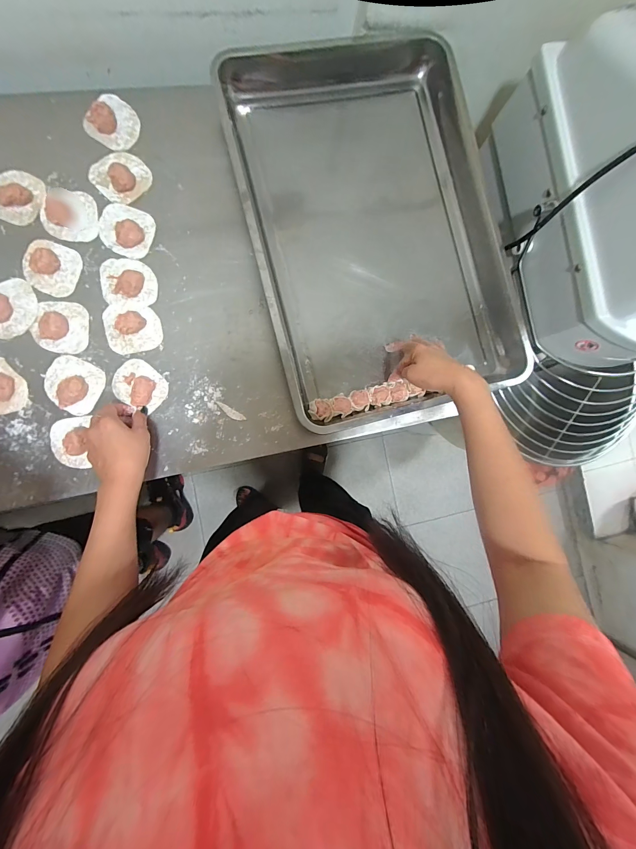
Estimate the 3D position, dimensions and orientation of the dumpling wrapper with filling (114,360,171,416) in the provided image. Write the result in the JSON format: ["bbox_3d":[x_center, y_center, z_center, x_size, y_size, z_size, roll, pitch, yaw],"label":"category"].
[{"bbox_3d":[-0.266,-0.059,0.468,0.079,0.019,0.062,39,83,-5],"label":"dumpling wrapper with filling"}]

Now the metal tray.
[{"bbox_3d":[0.089,-0.323,0.514,0.388,0.054,0.621,-13,90,-9],"label":"metal tray"}]

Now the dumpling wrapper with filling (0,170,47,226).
[{"bbox_3d":[-0.447,-0.336,0.464,0.072,0.011,0.079,0,88,-9],"label":"dumpling wrapper with filling"}]

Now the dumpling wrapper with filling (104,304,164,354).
[{"bbox_3d":[-0.278,-0.147,0.469,0.077,0.023,0.076,0,88,-9],"label":"dumpling wrapper with filling"}]

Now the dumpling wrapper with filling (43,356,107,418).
[{"bbox_3d":[-0.359,-0.059,0.457,0.077,0.018,0.073,0,88,-9],"label":"dumpling wrapper with filling"}]

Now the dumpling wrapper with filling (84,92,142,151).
[{"bbox_3d":[-0.313,-0.467,0.482,0.071,0.025,0.077,0,88,-9],"label":"dumpling wrapper with filling"}]

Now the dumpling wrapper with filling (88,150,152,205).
[{"bbox_3d":[-0.302,-0.383,0.476,0.070,0.028,0.078,44,82,-5],"label":"dumpling wrapper with filling"}]

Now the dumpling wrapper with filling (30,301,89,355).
[{"bbox_3d":[-0.378,-0.145,0.458,0.073,0.020,0.077,4,87,-9],"label":"dumpling wrapper with filling"}]

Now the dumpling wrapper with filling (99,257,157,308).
[{"bbox_3d":[-0.286,-0.217,0.477,0.079,0.015,0.068,2,87,-9],"label":"dumpling wrapper with filling"}]

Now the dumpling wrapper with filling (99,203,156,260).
[{"bbox_3d":[-0.292,-0.298,0.478,0.076,0.017,0.079,10,86,-8],"label":"dumpling wrapper with filling"}]

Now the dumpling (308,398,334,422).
[{"bbox_3d":[0.004,-0.022,0.495,0.037,0.032,0.033,11,86,-8],"label":"dumpling"}]

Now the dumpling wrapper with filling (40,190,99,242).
[{"bbox_3d":[-0.373,-0.313,0.476,0.074,0.010,0.072,-4,88,-9],"label":"dumpling wrapper with filling"}]

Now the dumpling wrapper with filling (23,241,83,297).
[{"bbox_3d":[-0.395,-0.232,0.469,0.076,0.015,0.076,0,89,-10],"label":"dumpling wrapper with filling"}]

